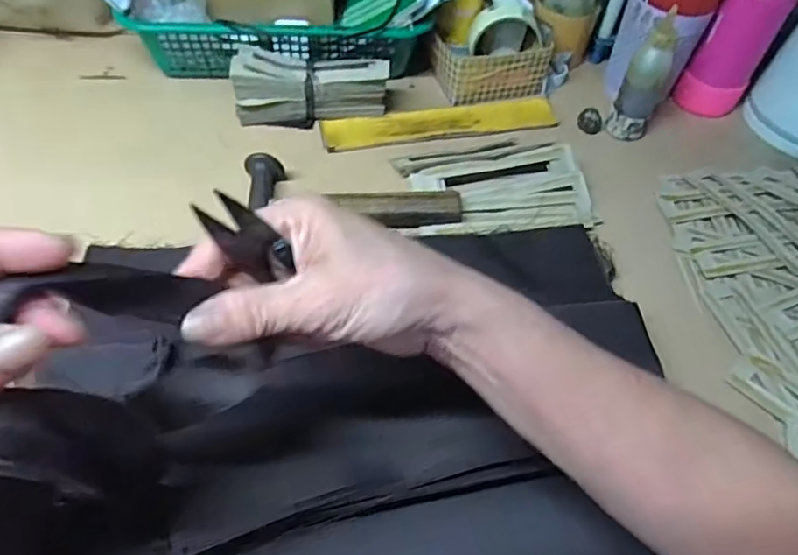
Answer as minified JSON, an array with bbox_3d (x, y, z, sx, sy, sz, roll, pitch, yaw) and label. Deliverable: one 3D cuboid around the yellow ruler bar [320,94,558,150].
[{"bbox_3d":[0.050,-0.183,0.659,0.271,0.010,0.048,-10,55,-12],"label":"yellow ruler bar"}]

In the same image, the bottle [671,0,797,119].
[{"bbox_3d":[0.381,-0.283,0.632,0.058,0.217,0.068,-33,63,-25],"label":"bottle"}]

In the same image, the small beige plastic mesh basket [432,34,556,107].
[{"bbox_3d":[0.109,-0.254,0.691,0.134,0.056,0.072,-11,55,-13],"label":"small beige plastic mesh basket"}]

